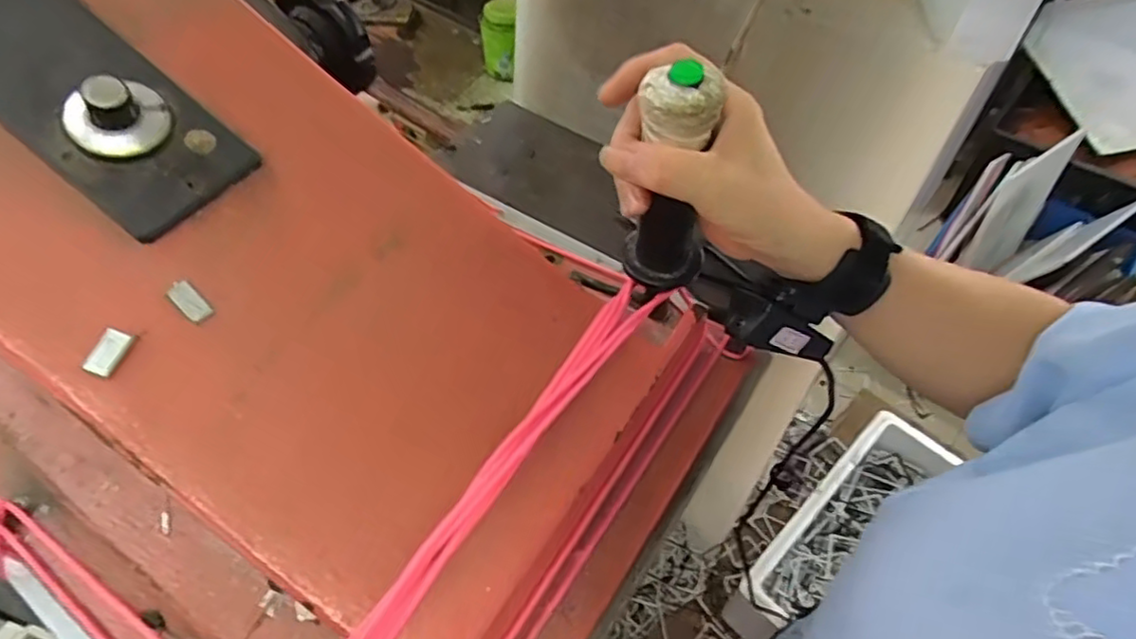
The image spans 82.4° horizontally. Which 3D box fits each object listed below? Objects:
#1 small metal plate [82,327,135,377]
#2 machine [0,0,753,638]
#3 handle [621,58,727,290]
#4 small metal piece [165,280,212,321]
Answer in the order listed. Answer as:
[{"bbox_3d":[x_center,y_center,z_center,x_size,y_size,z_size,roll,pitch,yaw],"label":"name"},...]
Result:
[{"bbox_3d":[-0.196,0.014,0.276,0.011,0.004,0.020,30,65,-22],"label":"small metal plate"},{"bbox_3d":[-0.187,-0.021,0.335,0.500,0.251,0.318,24,59,19],"label":"machine"},{"bbox_3d":[0.060,-0.070,0.351,0.047,0.140,0.036,-15,59,-12],"label":"handle"},{"bbox_3d":[-0.173,-0.009,0.295,0.020,0.004,0.010,46,65,2],"label":"small metal piece"}]

